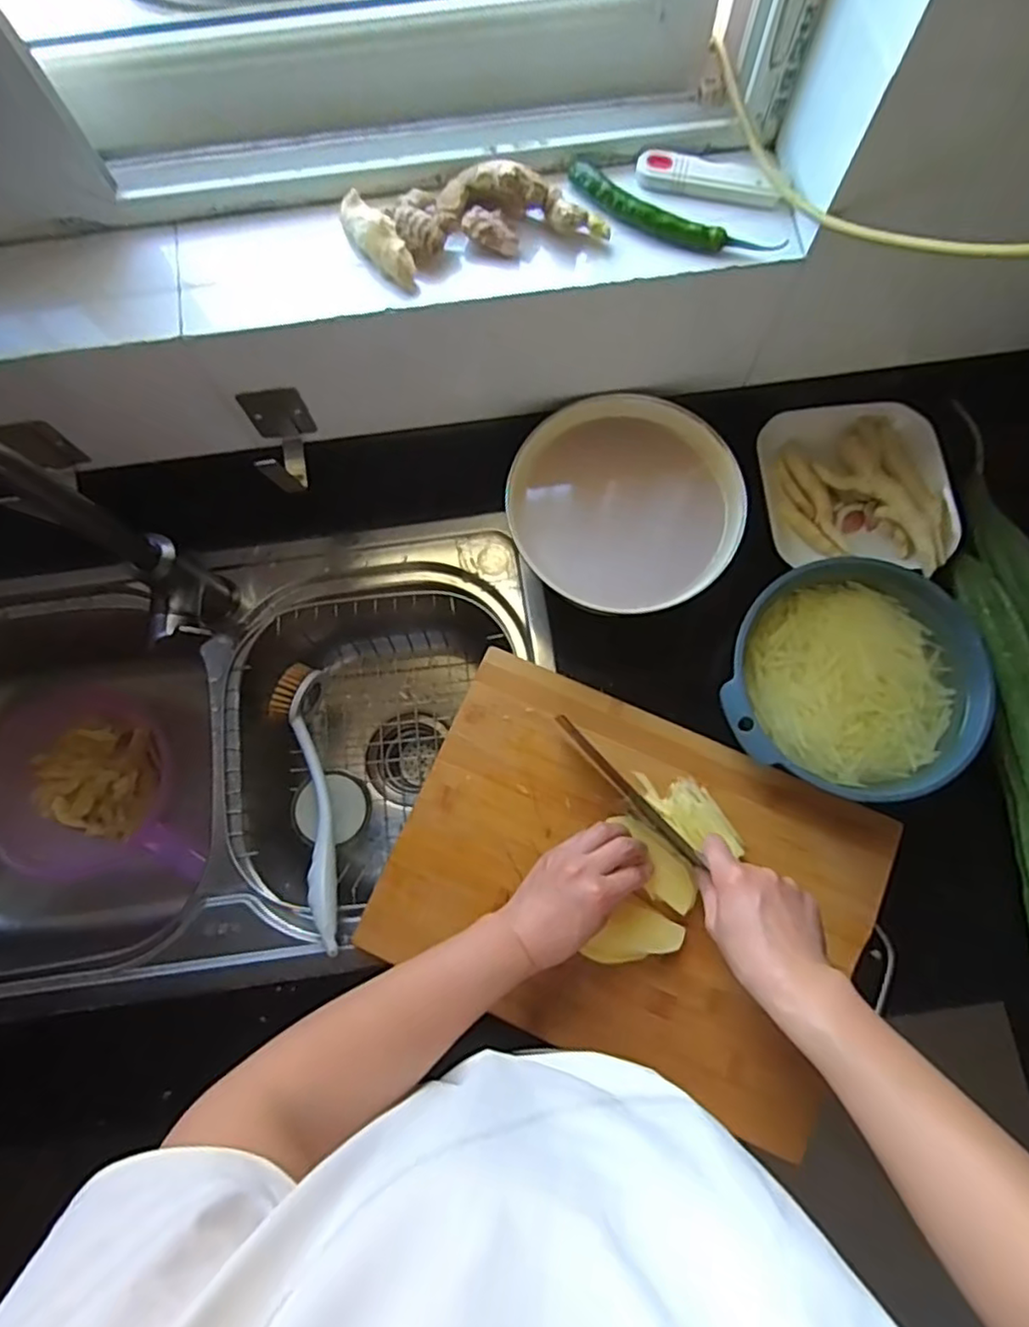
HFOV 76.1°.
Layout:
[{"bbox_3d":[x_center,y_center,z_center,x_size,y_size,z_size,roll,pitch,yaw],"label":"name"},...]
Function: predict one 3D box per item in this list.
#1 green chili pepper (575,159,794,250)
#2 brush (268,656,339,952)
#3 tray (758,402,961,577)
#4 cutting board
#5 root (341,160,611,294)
[{"bbox_3d":[0.109,-0.311,0.460,0.155,0.016,0.028,25,78,6],"label":"green chili pepper"},{"bbox_3d":[-0.197,0.132,0.638,0.048,0.044,0.283,-16,60,-3],"label":"brush"},{"bbox_3d":[0.329,-0.170,0.639,0.160,0.045,0.173,-2,76,0],"label":"tray"},{"bbox_3d":[0.101,0.185,0.564,0.391,0.021,0.278,23,78,6],"label":"cutting board"},{"bbox_3d":[-0.028,-0.313,0.453,0.169,0.034,0.062,-15,77,-3],"label":"root"}]

